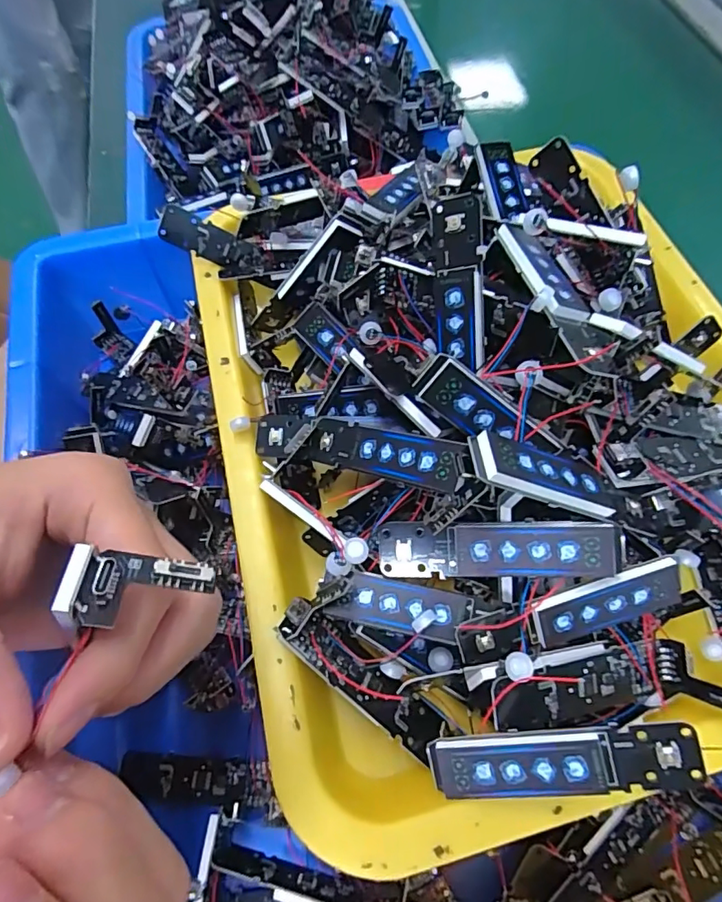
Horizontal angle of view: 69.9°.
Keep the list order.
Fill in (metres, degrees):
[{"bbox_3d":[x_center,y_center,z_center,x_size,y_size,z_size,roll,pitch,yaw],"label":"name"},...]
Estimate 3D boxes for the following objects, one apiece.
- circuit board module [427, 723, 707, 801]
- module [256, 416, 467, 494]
[{"bbox_3d":[0.061,0.095,0.157,0.078,0.004,0.018,-11,81,11],"label":"circuit board module"},{"bbox_3d":[-0.004,-0.001,0.201,0.100,0.013,0.020,11,53,41],"label":"module"}]

